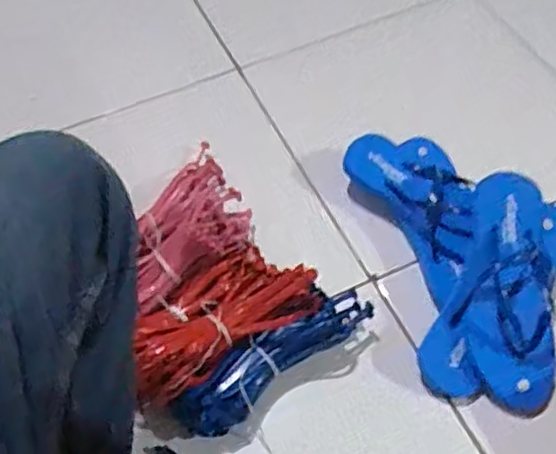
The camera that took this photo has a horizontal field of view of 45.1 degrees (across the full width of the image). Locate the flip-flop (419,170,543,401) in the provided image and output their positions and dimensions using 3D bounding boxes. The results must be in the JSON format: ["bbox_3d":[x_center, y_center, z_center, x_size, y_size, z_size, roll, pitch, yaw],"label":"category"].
[{"bbox_3d":[0.218,0.057,0.723,0.069,0.034,0.253,21,79,18],"label":"flip-flop"}]

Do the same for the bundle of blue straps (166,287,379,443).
[{"bbox_3d":[-0.002,0.140,0.701,0.226,0.055,0.048,-34,59,-18],"label":"bundle of blue straps"}]

